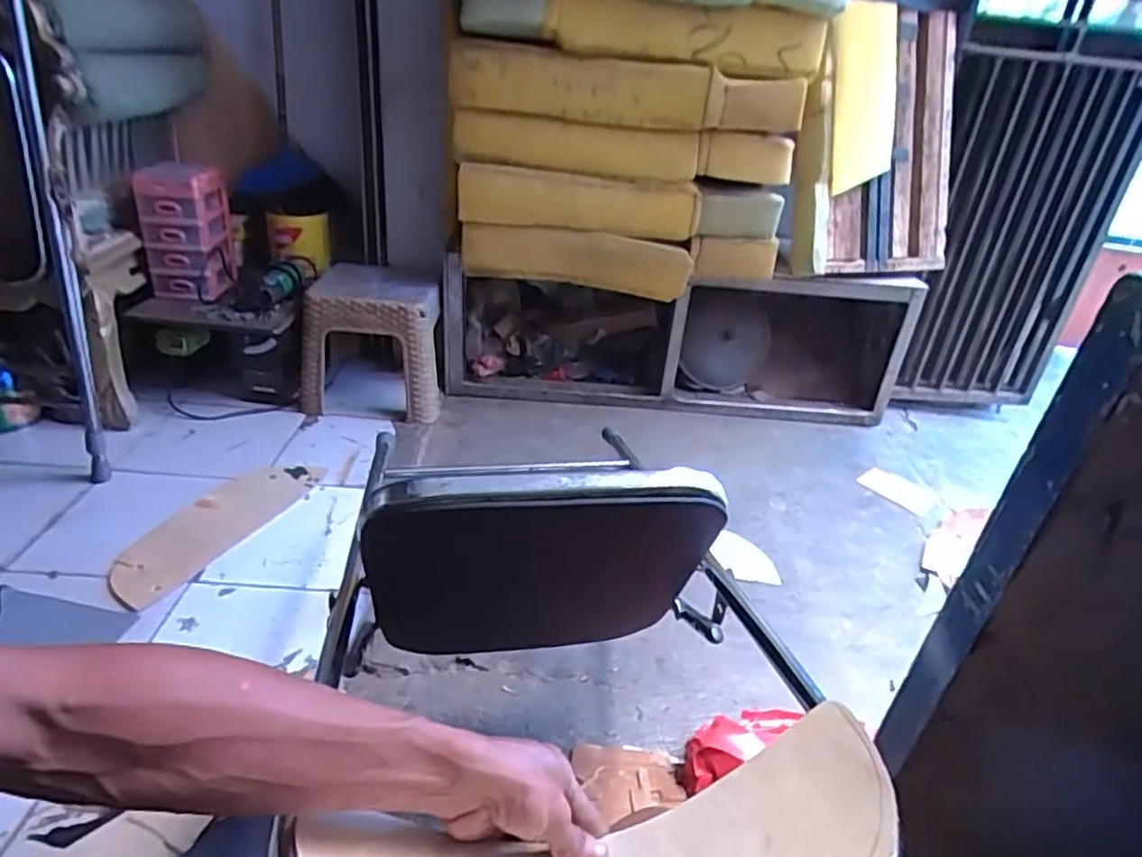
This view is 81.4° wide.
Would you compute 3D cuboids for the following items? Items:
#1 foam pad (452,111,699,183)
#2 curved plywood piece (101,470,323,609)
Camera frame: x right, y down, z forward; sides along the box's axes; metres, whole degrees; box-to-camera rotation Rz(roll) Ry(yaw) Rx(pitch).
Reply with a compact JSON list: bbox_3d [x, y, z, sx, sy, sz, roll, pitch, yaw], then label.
[{"bbox_3d":[0.006,-0.659,1.557,0.549,0.114,0.191,-2,32,-14],"label":"foam pad"},{"bbox_3d":[-0.644,0.170,1.218,0.156,0.021,0.404,16,32,15],"label":"curved plywood piece"}]

